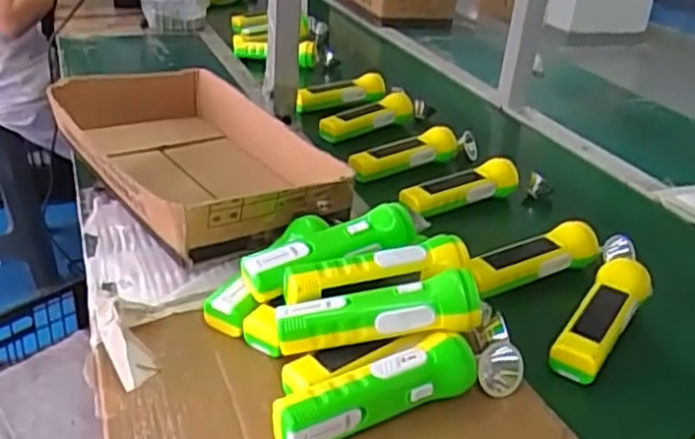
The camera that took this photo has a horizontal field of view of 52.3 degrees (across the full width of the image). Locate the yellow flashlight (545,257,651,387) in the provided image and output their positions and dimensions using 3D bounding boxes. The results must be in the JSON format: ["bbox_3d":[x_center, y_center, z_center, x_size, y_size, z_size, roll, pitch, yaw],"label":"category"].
[{"bbox_3d":[0.227,0.087,0.628,0.043,0.041,0.136,20,36,33],"label":"yellow flashlight"}]

